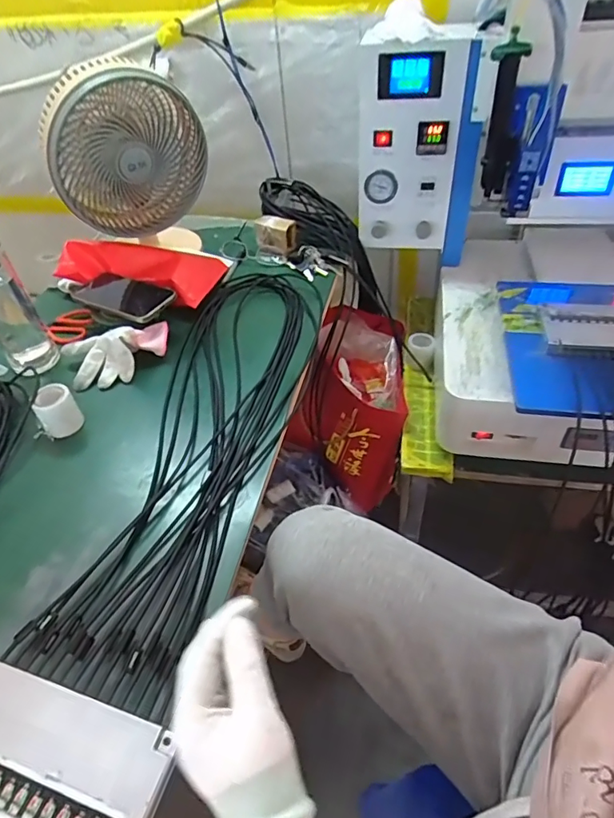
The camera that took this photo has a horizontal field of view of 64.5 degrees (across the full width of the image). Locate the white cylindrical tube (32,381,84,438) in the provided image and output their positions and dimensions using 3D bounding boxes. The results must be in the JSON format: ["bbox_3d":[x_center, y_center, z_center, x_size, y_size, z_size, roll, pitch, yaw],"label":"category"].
[{"bbox_3d":[-0.308,0.002,0.602,0.043,0.052,0.040,-29,48,-23],"label":"white cylindrical tube"}]

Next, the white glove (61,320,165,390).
[{"bbox_3d":[-0.268,-0.081,0.676,0.148,0.055,0.078,-13,44,-7],"label":"white glove"}]

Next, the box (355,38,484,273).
[{"bbox_3d":[0.184,-0.432,0.817,0.197,0.304,0.117,8,45,14],"label":"box"}]

